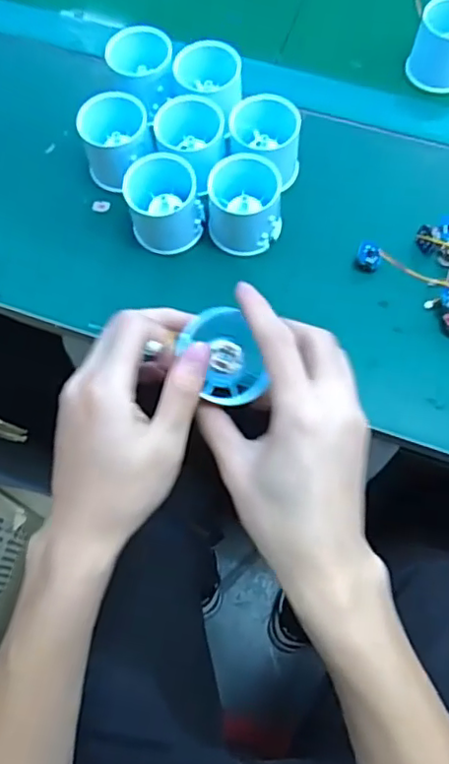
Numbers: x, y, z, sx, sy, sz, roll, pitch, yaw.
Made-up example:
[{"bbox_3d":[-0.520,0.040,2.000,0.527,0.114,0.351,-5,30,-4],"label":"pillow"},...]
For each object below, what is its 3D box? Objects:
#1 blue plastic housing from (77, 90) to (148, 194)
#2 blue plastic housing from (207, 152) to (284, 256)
[{"bbox_3d":[-0.085,-0.187,0.474,0.052,0.055,0.052,-10,69,-3],"label":"blue plastic housing"},{"bbox_3d":[0.015,-0.136,0.454,0.056,0.050,0.065,-1,69,1],"label":"blue plastic housing"}]

